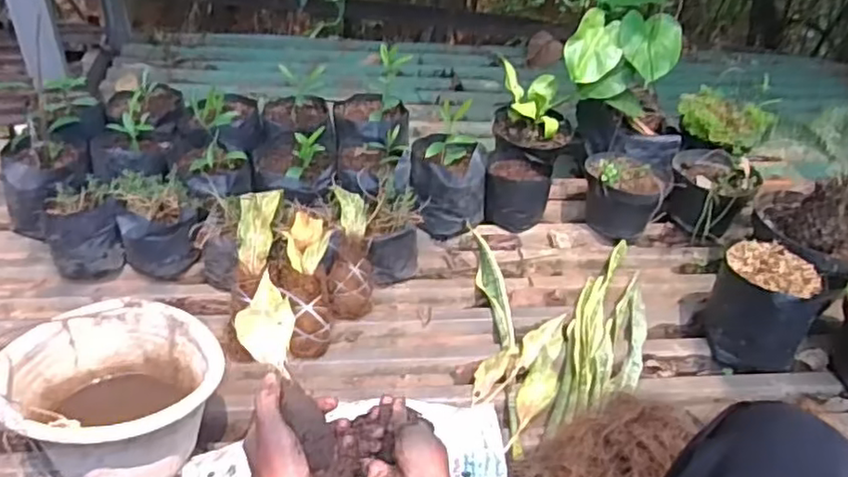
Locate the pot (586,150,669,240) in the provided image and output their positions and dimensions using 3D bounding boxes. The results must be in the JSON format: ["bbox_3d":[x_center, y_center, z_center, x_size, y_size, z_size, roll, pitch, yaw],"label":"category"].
[{"bbox_3d":[0.409,-0.098,1.373,0.167,0.142,0.175,21,42,14],"label":"pot"}]

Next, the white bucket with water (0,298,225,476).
[{"bbox_3d":[-0.396,0.204,0.854,0.234,0.176,0.225,5,41,-5],"label":"white bucket with water"}]

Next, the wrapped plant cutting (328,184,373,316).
[{"bbox_3d":[-0.126,0.023,1.142,0.071,0.081,0.229,1,78,-8],"label":"wrapped plant cutting"}]

